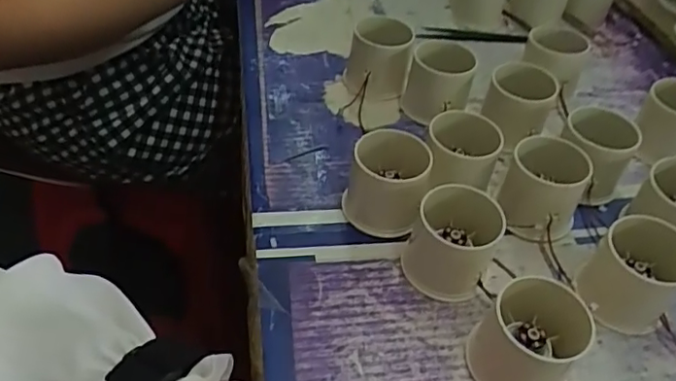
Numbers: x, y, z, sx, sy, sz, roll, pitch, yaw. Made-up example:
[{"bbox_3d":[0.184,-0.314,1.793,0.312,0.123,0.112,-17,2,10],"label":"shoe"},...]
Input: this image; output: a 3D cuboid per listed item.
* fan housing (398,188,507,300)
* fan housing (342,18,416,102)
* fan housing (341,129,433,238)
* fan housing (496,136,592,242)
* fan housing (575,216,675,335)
[{"bbox_3d":[0.072,0.030,0.362,0.053,0.047,0.062,18,47,11],"label":"fan housing"},{"bbox_3d":[0.035,-0.112,0.494,0.052,0.050,0.051,7,46,1],"label":"fan housing"},{"bbox_3d":[0.032,-0.006,0.389,0.049,0.050,0.053,11,46,4],"label":"fan housing"},{"bbox_3d":[0.138,-0.002,0.395,0.053,0.047,0.054,10,46,4],"label":"fan housing"},{"bbox_3d":[0.180,0.049,0.349,0.060,0.050,0.049,-33,58,-31],"label":"fan housing"}]

